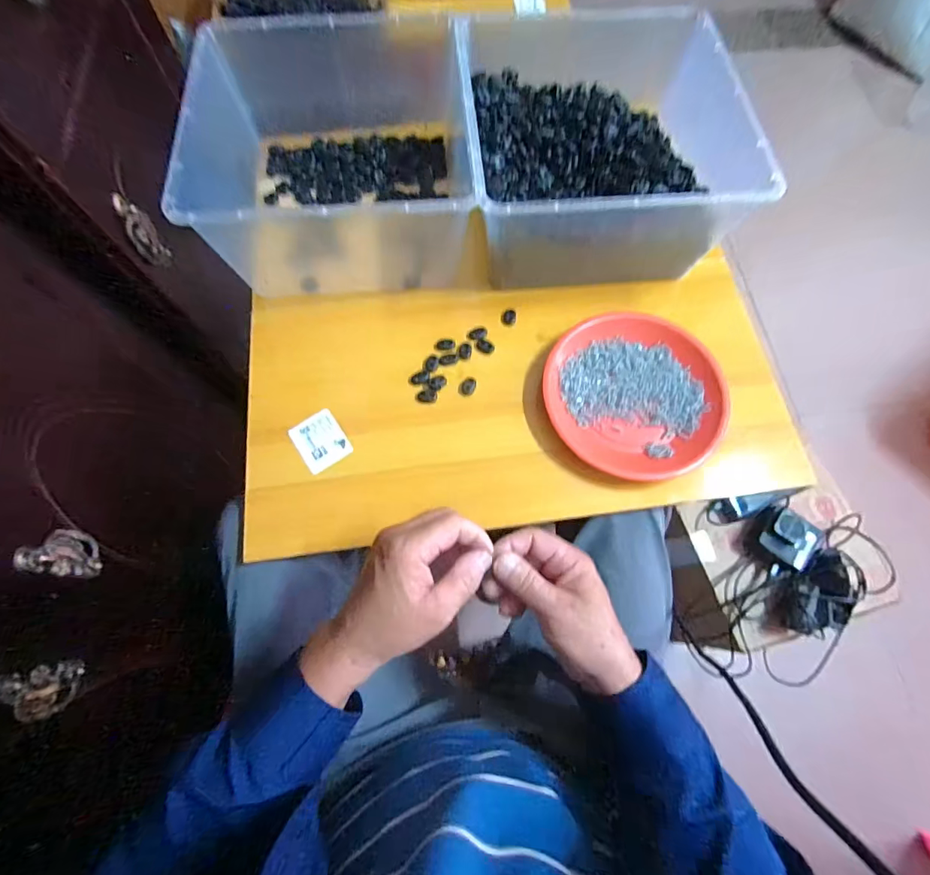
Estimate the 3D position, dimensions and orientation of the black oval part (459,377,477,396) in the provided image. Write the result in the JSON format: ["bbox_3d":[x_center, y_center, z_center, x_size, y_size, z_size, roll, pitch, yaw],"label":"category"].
[{"bbox_3d":[0.003,-0.058,0.515,0.017,0.008,0.022,14,70,5],"label":"black oval part"}]

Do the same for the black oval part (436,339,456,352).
[{"bbox_3d":[-0.023,-0.109,0.534,0.023,0.004,0.015,-6,70,-3],"label":"black oval part"}]

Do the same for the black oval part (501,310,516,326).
[{"bbox_3d":[0.052,-0.144,0.545,0.017,0.004,0.021,4,70,1],"label":"black oval part"}]

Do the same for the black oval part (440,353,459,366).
[{"bbox_3d":[-0.019,-0.090,0.528,0.022,0.004,0.014,-13,70,-5],"label":"black oval part"}]

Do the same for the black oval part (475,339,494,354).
[{"bbox_3d":[0.023,-0.106,0.532,0.022,0.004,0.016,21,71,7],"label":"black oval part"}]

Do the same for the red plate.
[{"bbox_3d":[0.186,-0.050,0.503,0.178,0.022,0.192,0,70,0],"label":"red plate"}]

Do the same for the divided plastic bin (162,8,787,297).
[{"bbox_3d":[0.001,-0.347,0.551,0.586,0.146,0.343,-2,70,-1],"label":"divided plastic bin"}]

